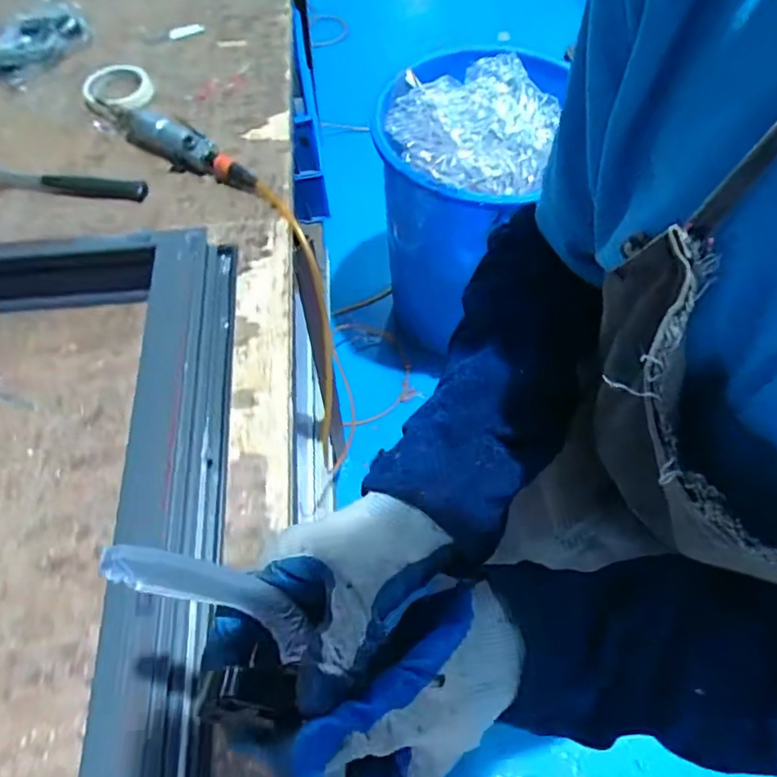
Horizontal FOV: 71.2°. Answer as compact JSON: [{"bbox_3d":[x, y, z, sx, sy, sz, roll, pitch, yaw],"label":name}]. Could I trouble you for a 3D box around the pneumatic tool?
[{"bbox_3d":[-0.288,-0.325,0.711,0.265,0.049,0.048,33,66,16],"label":"pneumatic tool"}]

